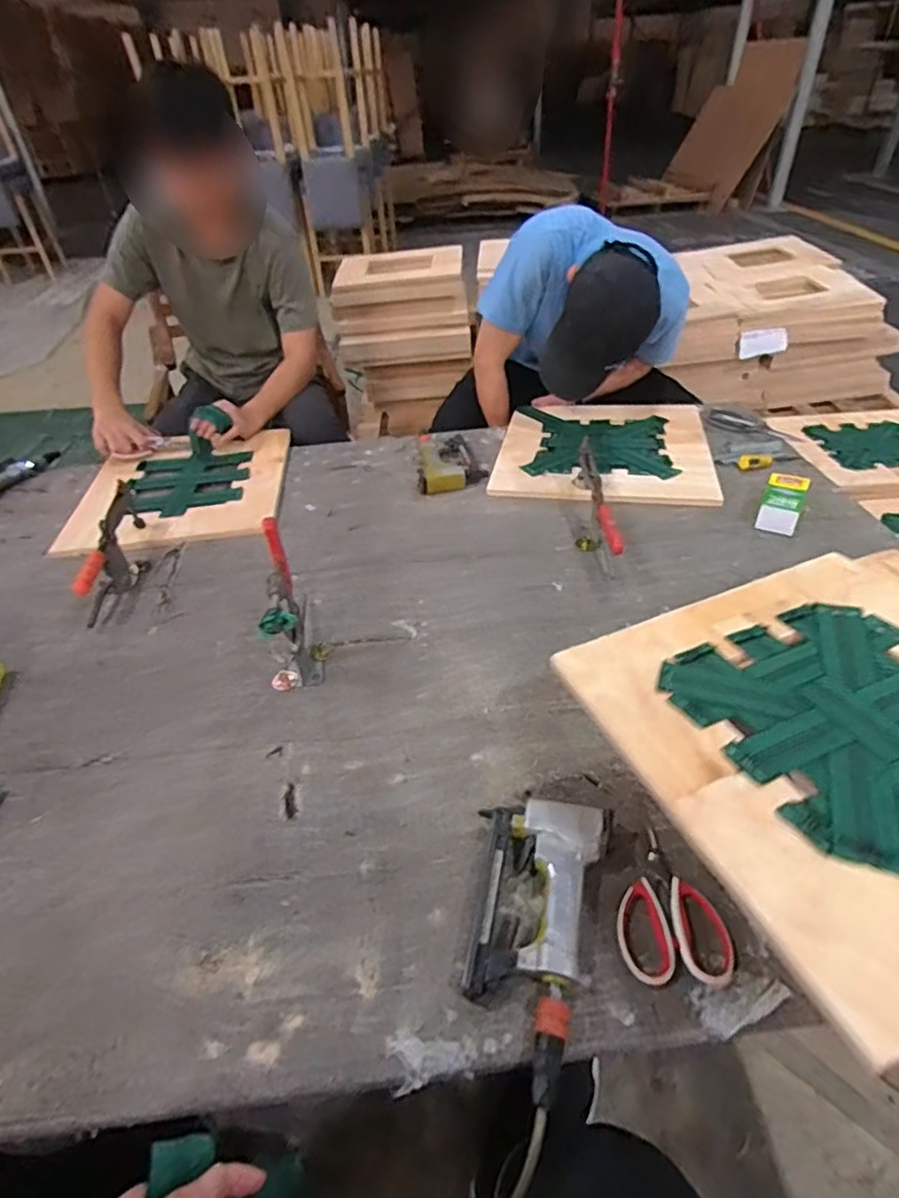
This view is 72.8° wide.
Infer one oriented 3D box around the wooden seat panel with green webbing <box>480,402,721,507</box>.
[{"bbox_3d":[0.331,-0.321,1.301,0.427,0.025,0.408,7,42,12],"label":"wooden seat panel with green webbing"}]

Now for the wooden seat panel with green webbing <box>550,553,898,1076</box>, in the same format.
[{"bbox_3d":[0.372,0.111,0.550,0.408,0.014,0.416,-19,35,-11],"label":"wooden seat panel with green webbing"}]

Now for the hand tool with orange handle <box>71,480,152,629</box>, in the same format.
[{"bbox_3d":[-0.563,-0.096,1.023,0.059,0.068,0.292,-4,56,-2],"label":"hand tool with orange handle"}]

